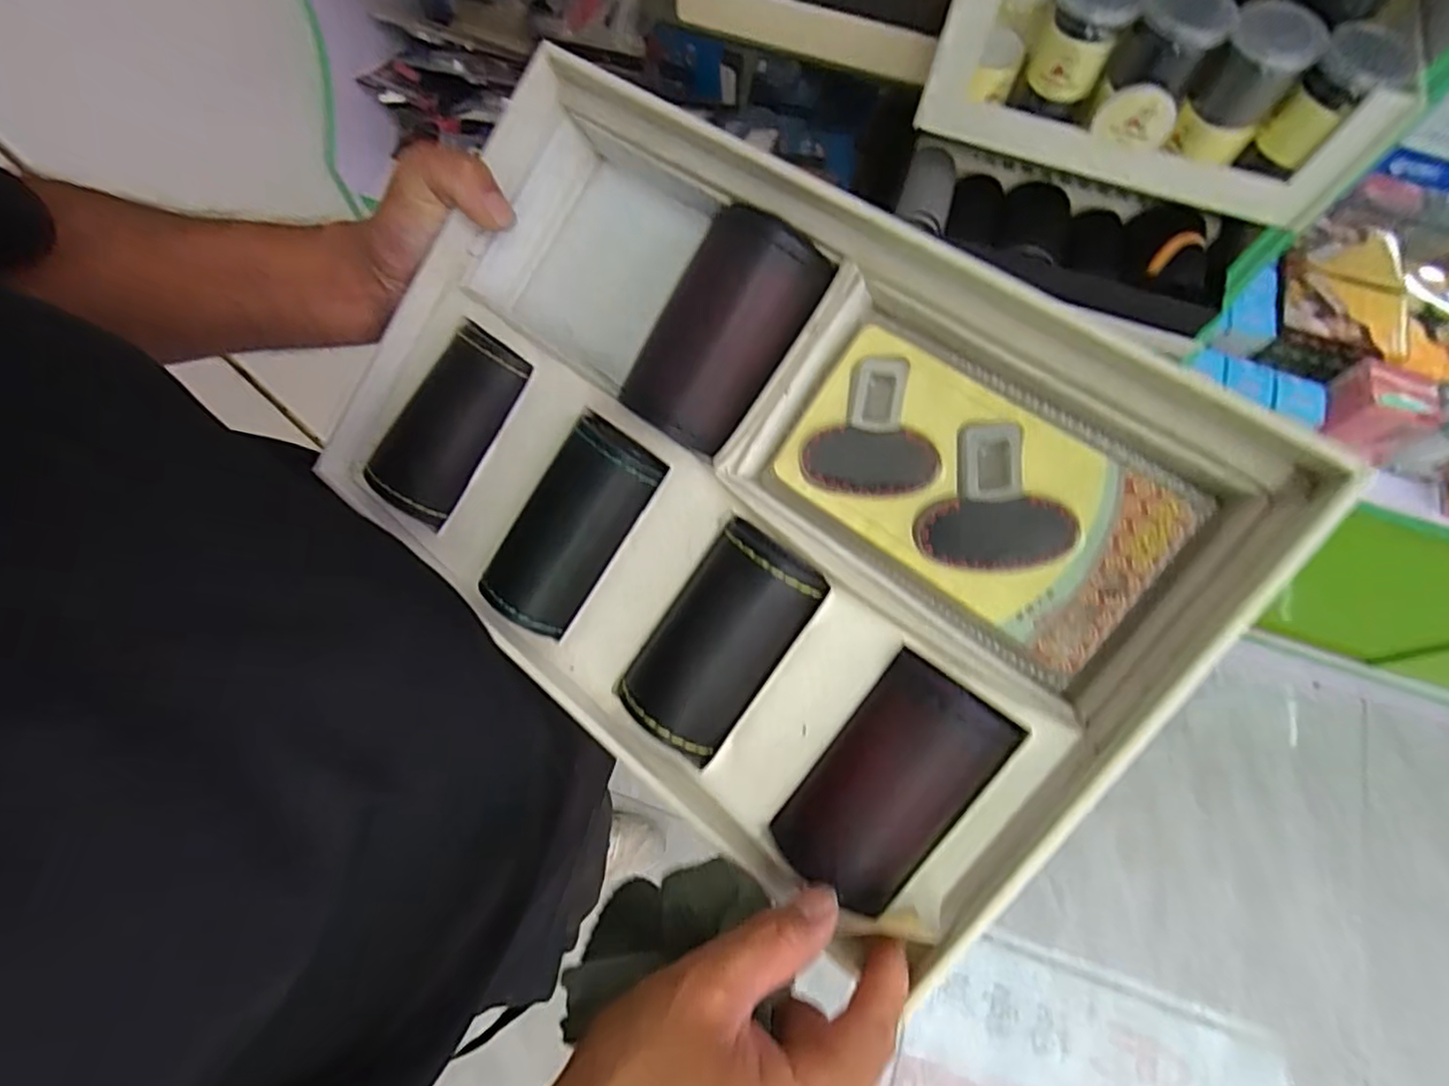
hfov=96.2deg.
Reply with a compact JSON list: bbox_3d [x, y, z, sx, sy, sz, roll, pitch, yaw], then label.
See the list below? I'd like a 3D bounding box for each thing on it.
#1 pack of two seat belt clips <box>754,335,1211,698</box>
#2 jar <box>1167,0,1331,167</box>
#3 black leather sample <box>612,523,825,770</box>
[{"bbox_3d":[0.106,-0.022,0.289,0.163,0.011,0.097,37,101,18],"label":"pack of two seat belt clips"},{"bbox_3d":[0.473,-0.415,0.593,0.072,0.104,0.074,0,68,-1],"label":"jar"},{"bbox_3d":[-0.004,0.046,0.304,0.057,0.028,0.105,37,94,14],"label":"black leather sample"}]

